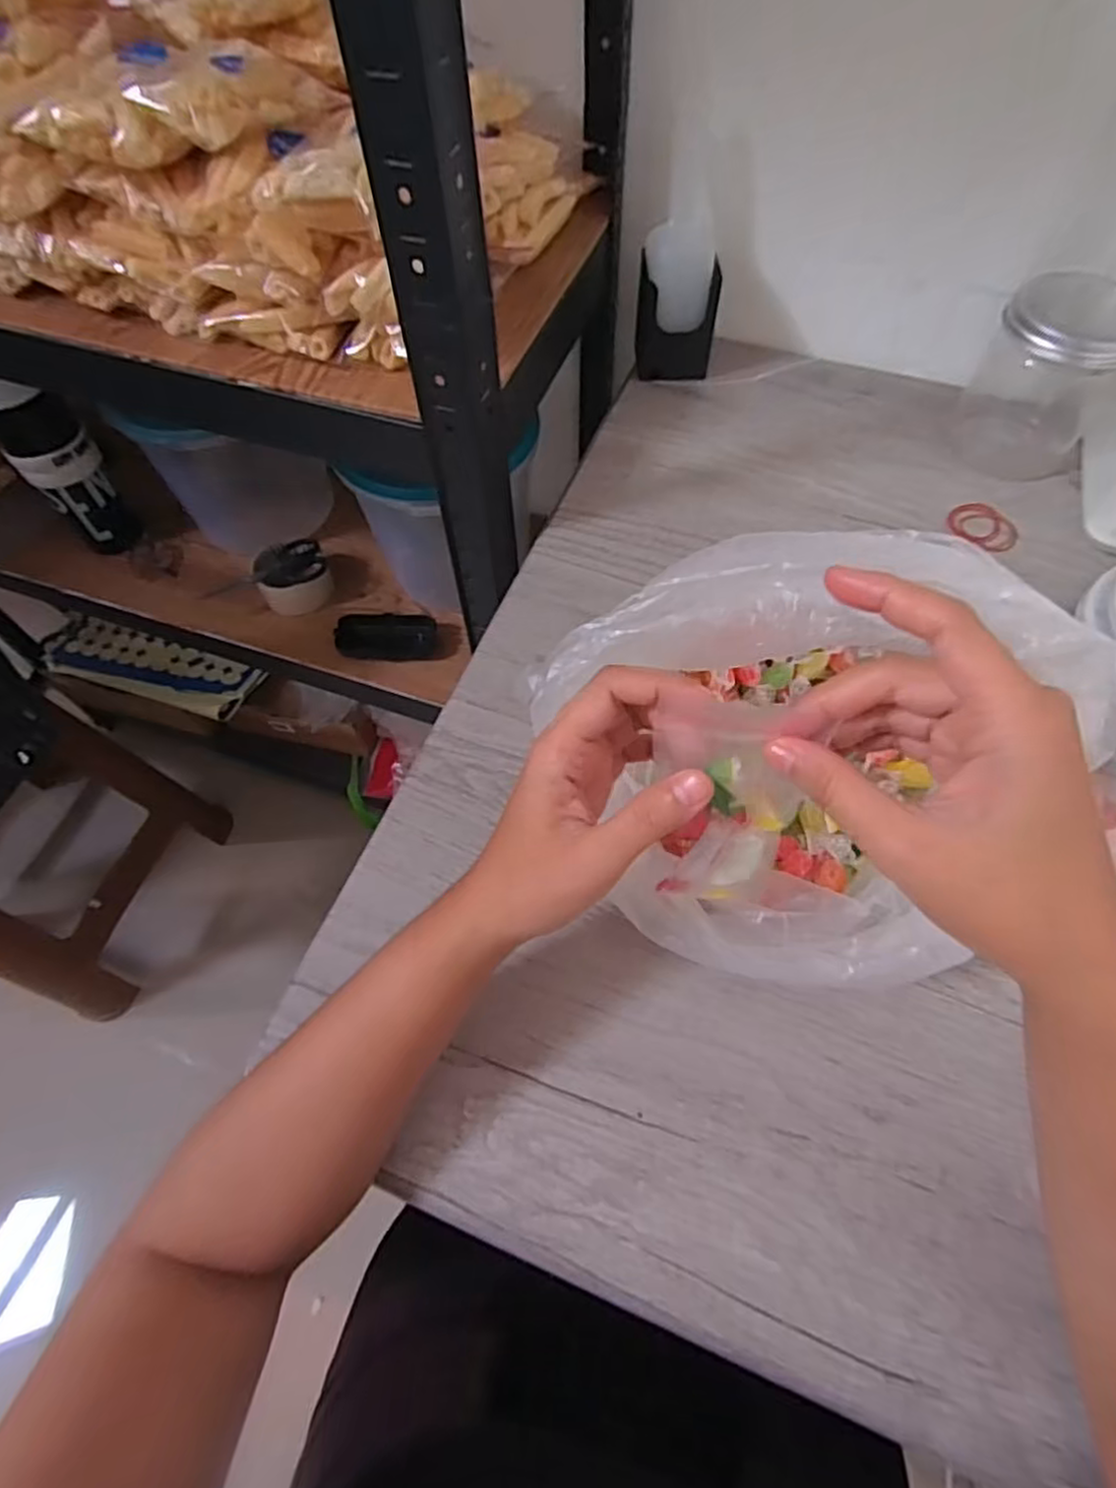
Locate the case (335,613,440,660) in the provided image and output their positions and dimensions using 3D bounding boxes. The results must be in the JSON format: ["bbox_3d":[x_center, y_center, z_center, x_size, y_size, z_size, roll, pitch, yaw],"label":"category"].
[{"bbox_3d":[-0.194,-0.123,0.794,0.111,0.041,0.047,-2,60,0],"label":"case"}]

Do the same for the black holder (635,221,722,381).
[{"bbox_3d":[0.096,-0.354,0.555,0.062,0.098,0.053,1,61,4],"label":"black holder"}]

